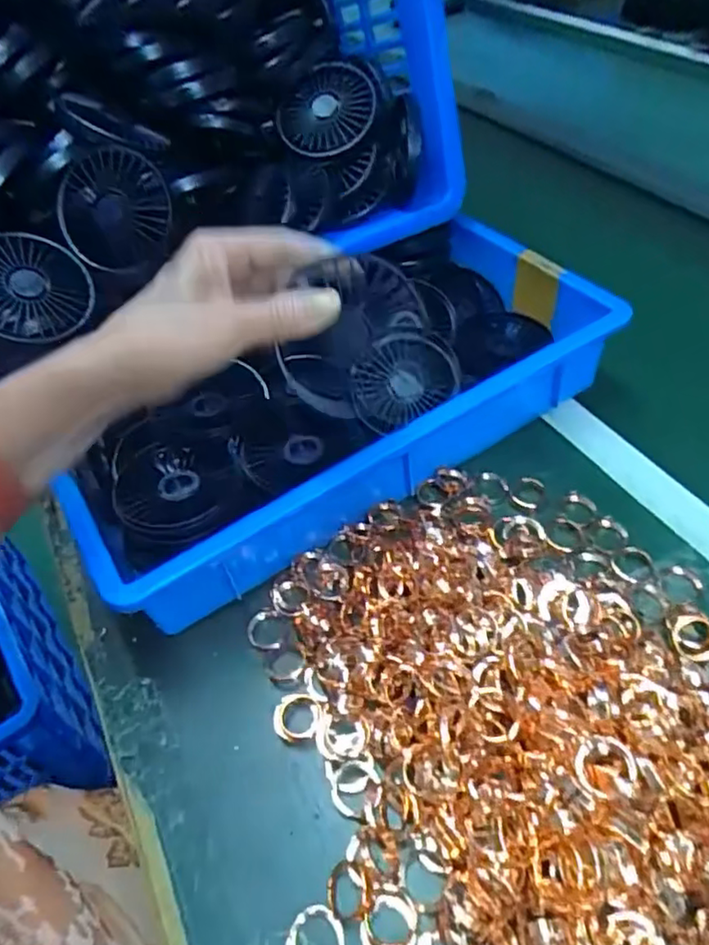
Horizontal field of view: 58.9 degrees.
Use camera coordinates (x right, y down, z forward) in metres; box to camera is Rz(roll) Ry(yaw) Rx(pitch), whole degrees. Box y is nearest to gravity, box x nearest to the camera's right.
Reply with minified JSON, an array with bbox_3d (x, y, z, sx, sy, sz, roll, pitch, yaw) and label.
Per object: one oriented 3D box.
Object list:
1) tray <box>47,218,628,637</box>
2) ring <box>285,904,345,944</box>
[{"bbox_3d":[-0.015,-0.058,0.510,0.426,0.098,0.203,-29,52,-18],"label":"tray"},{"bbox_3d":[-0.020,0.234,0.314,0.029,0.007,0.028,-3,49,4],"label":"ring"}]

